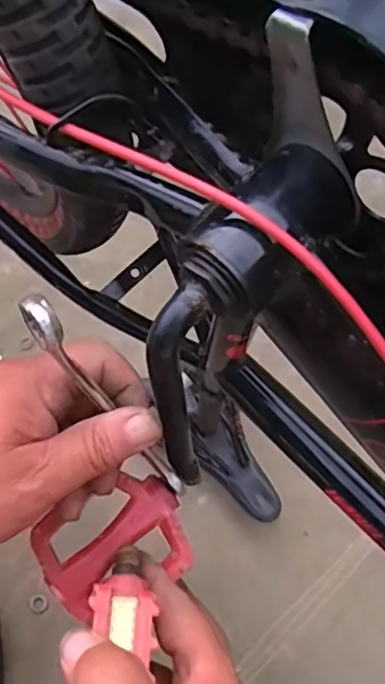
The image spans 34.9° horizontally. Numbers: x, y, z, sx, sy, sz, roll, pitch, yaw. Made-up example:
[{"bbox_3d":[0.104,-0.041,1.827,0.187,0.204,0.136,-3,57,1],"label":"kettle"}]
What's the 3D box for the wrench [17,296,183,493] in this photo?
[{"bbox_3d":[-0.036,0.034,0.289,0.011,0.161,0.018,-45,47,-16],"label":"wrench"}]

